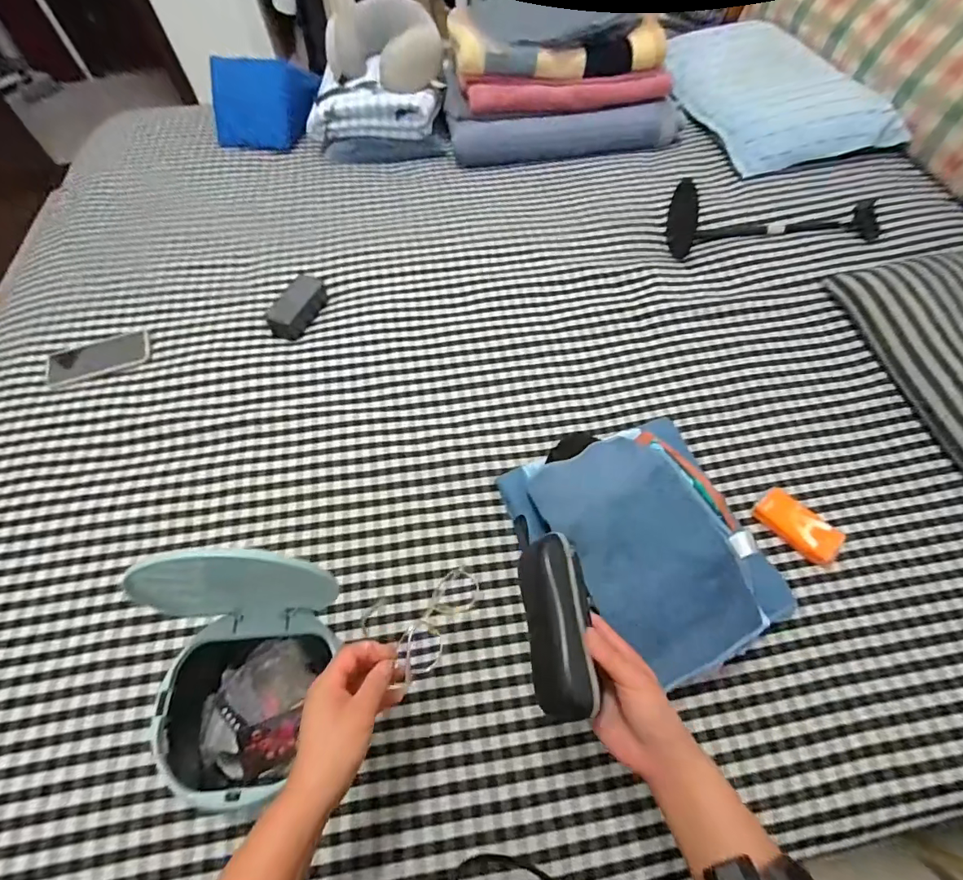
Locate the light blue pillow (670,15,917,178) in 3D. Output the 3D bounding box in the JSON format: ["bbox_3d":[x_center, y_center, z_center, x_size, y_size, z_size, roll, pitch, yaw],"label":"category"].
[{"bbox_3d":[0.730,-0.898,1.179,0.390,0.088,0.660,-11,60,-5],"label":"light blue pillow"}]

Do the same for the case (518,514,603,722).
[{"bbox_3d":[0.075,0.164,0.445,0.066,0.050,0.175,-20,63,26],"label":"case"}]

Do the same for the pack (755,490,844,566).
[{"bbox_3d":[0.465,0.125,0.675,0.062,0.023,0.115,-39,68,-20],"label":"pack"}]

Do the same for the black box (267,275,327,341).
[{"bbox_3d":[-0.347,-0.248,0.874,0.058,0.049,0.138,21,63,11],"label":"black box"}]

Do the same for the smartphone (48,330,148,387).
[{"bbox_3d":[-0.689,-0.153,0.834,0.170,0.005,0.081,-17,62,-10],"label":"smartphone"}]

